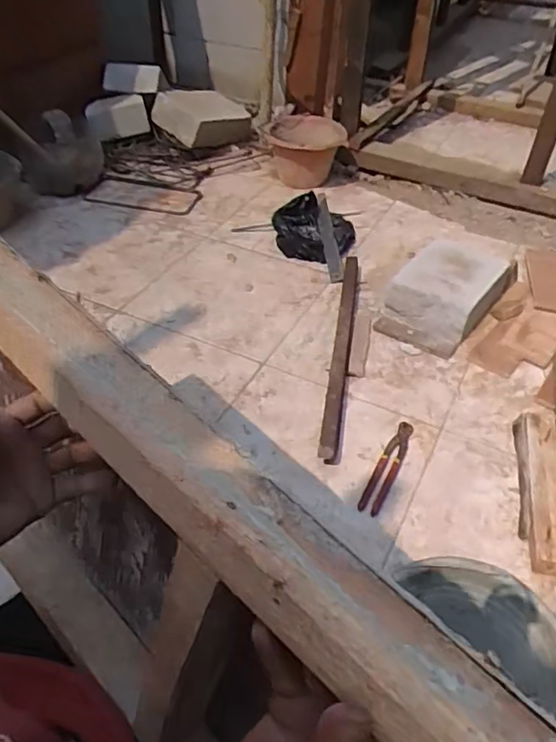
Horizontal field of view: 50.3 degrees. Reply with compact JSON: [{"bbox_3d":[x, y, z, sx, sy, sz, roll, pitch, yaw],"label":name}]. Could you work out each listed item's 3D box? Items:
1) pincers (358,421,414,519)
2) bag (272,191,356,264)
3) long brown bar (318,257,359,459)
[{"bbox_3d":[0.202,0.174,1.088,0.041,0.023,0.209,20,47,20],"label":"pincers"},{"bbox_3d":[0.099,-0.389,1.625,0.210,0.099,0.182,24,48,23],"label":"bag"},{"bbox_3d":[0.140,-0.054,1.307,0.035,0.050,0.647,7,44,6],"label":"long brown bar"}]

